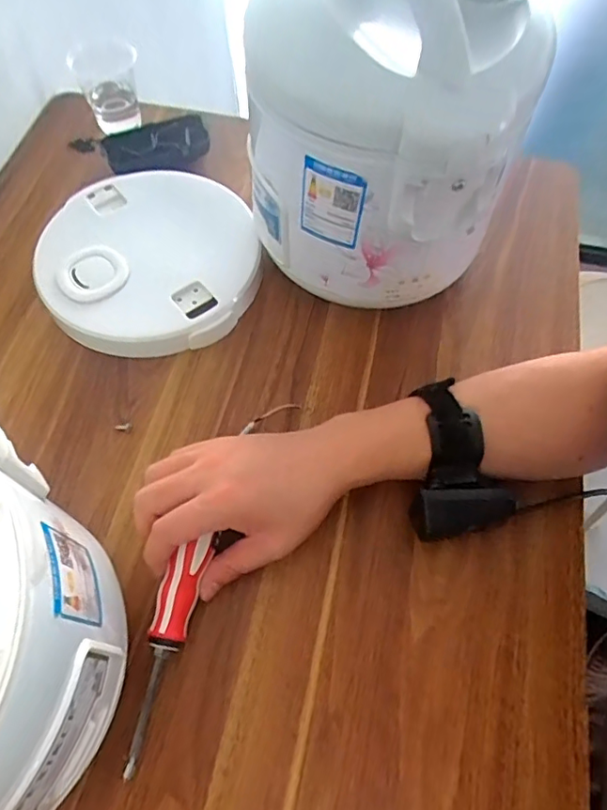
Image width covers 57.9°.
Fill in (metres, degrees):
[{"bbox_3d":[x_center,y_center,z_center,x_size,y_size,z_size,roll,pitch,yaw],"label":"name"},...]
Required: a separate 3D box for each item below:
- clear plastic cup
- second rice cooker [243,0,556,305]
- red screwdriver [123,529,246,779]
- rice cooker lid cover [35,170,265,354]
[{"bbox_3d":[-0.220,-0.366,0.619,0.067,0.079,0.071,0,62,0],"label":"clear plastic cup"},{"bbox_3d":[0.069,-0.201,0.434,0.177,0.223,0.182,0,62,0],"label":"second rice cooker"},{"bbox_3d":[-0.088,0.152,0.354,0.029,0.023,0.147,15,72,8],"label":"red screwdriver"},{"bbox_3d":[-0.141,-0.140,0.515,0.194,0.030,0.202,-9,62,-5],"label":"rice cooker lid cover"}]

